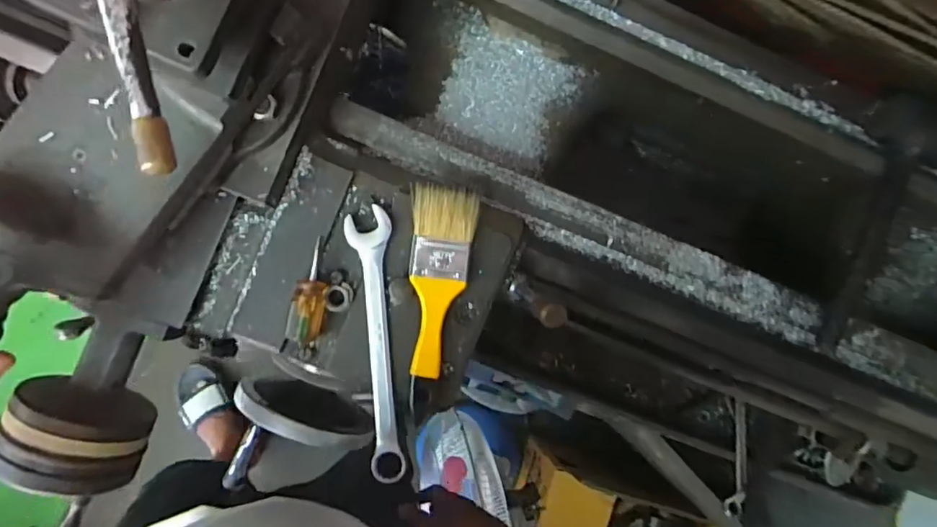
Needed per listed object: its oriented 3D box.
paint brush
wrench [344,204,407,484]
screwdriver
[{"bbox_3d":[-0.026,0.016,0.457,0.052,0.020,0.153,6,87,-7],"label":"paint brush"},{"bbox_3d":[-0.073,0.068,0.458,0.035,0.007,0.221,-7,89,-8],"label":"wrench"},{"bbox_3d":[-0.128,0.028,0.447,0.025,0.017,0.096,10,87,-7],"label":"screwdriver"}]

